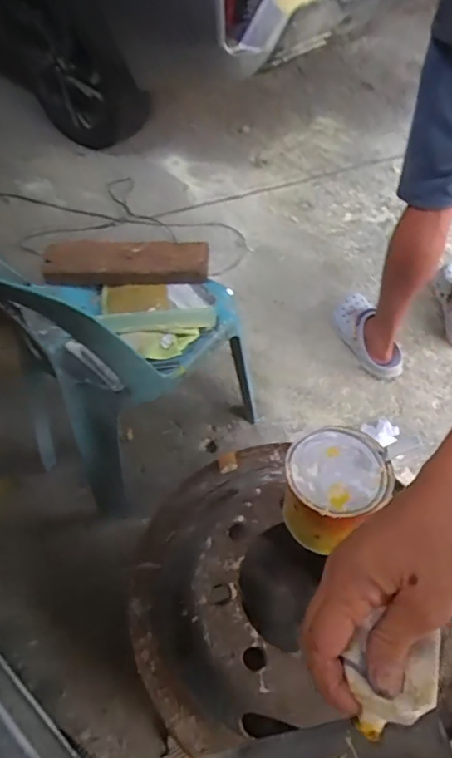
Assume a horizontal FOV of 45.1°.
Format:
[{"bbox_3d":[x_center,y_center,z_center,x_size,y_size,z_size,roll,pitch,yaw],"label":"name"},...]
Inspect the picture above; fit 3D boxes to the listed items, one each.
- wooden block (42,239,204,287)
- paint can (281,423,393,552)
[{"bbox_3d":[-0.213,-0.252,1.165,0.348,0.052,0.105,-4,51,0],"label":"wooden block"},{"bbox_3d":[0.179,0.181,0.896,0.161,0.148,0.144,-28,55,-19],"label":"paint can"}]

